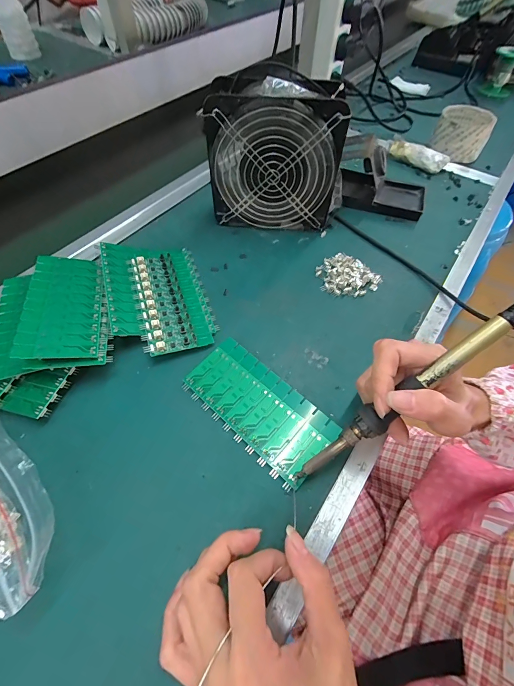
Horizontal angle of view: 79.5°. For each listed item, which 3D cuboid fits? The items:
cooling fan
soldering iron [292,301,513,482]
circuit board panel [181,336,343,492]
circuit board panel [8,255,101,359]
[{"bbox_3d":[0.024,-0.219,0.372,0.156,0.153,0.058,5,57,1],"label":"cooling fan"},{"bbox_3d":[0.108,0.036,0.211,0.216,0.016,0.024,-42,62,15],"label":"soldering iron"},{"bbox_3d":[0.000,0.057,0.279,0.134,0.014,0.066,39,64,21],"label":"circuit board panel"},{"bbox_3d":[-0.188,-0.040,0.302,0.064,0.004,0.136,0,50,-22],"label":"circuit board panel"}]

